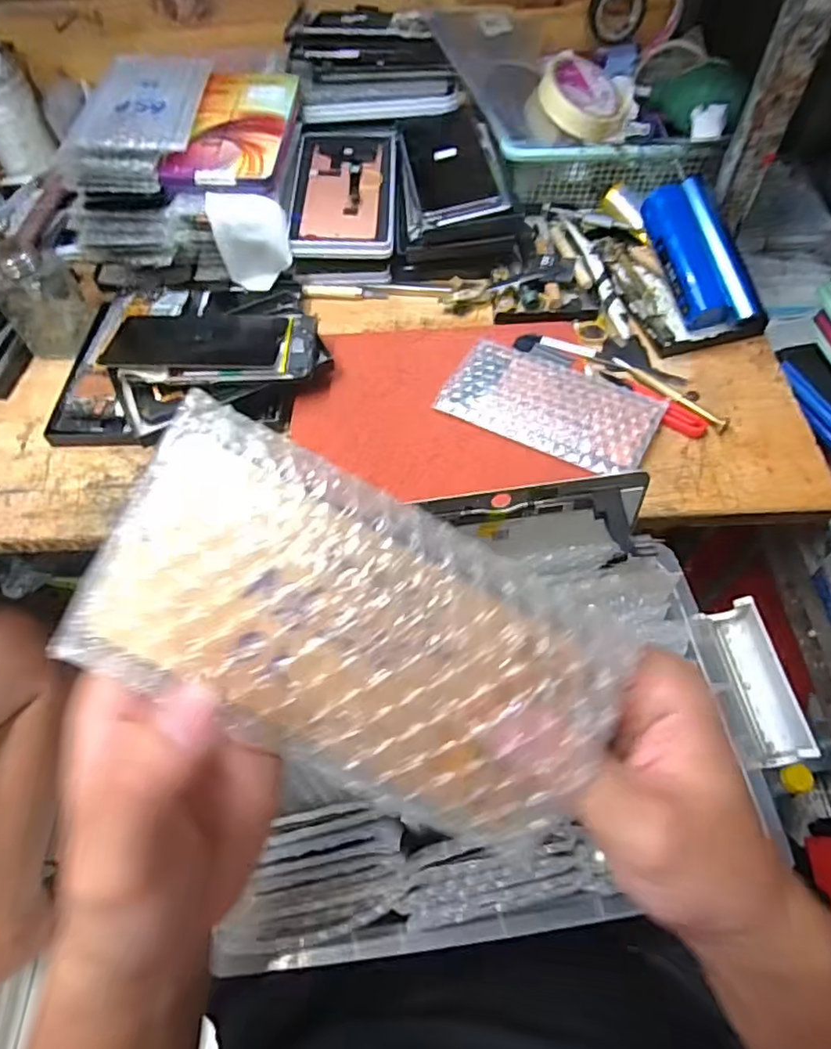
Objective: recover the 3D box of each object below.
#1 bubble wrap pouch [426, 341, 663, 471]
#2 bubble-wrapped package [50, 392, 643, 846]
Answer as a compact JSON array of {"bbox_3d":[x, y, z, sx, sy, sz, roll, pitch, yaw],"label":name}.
[{"bbox_3d":[0.112,-0.100,0.504,0.170,0.015,0.090,27,64,18],"label":"bubble wrap pouch"},{"bbox_3d":[-0.017,0.037,0.194,0.165,0.010,0.088,29,90,-2],"label":"bubble-wrapped package"}]

